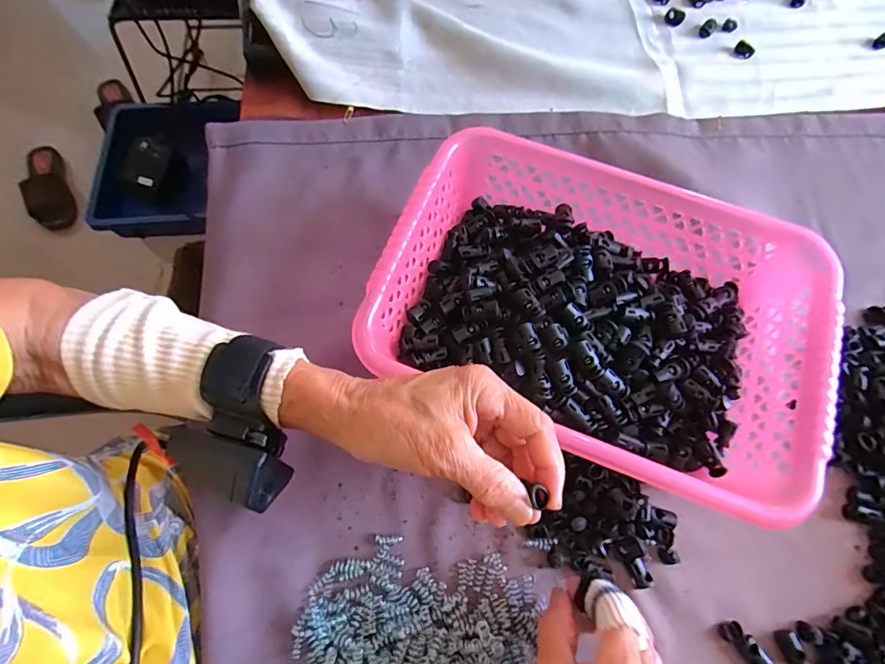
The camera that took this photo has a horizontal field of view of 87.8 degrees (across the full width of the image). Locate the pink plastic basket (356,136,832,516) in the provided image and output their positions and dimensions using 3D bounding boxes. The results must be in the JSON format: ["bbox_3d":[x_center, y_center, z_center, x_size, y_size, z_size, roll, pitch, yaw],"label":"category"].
[{"bbox_3d":[0.112,-0.015,0.354,0.302,0.078,0.213,21,71,6],"label":"pink plastic basket"}]

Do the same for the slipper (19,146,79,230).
[{"bbox_3d":[-0.865,-0.326,1.015,0.085,0.072,0.208,-13,83,-6],"label":"slipper"}]

